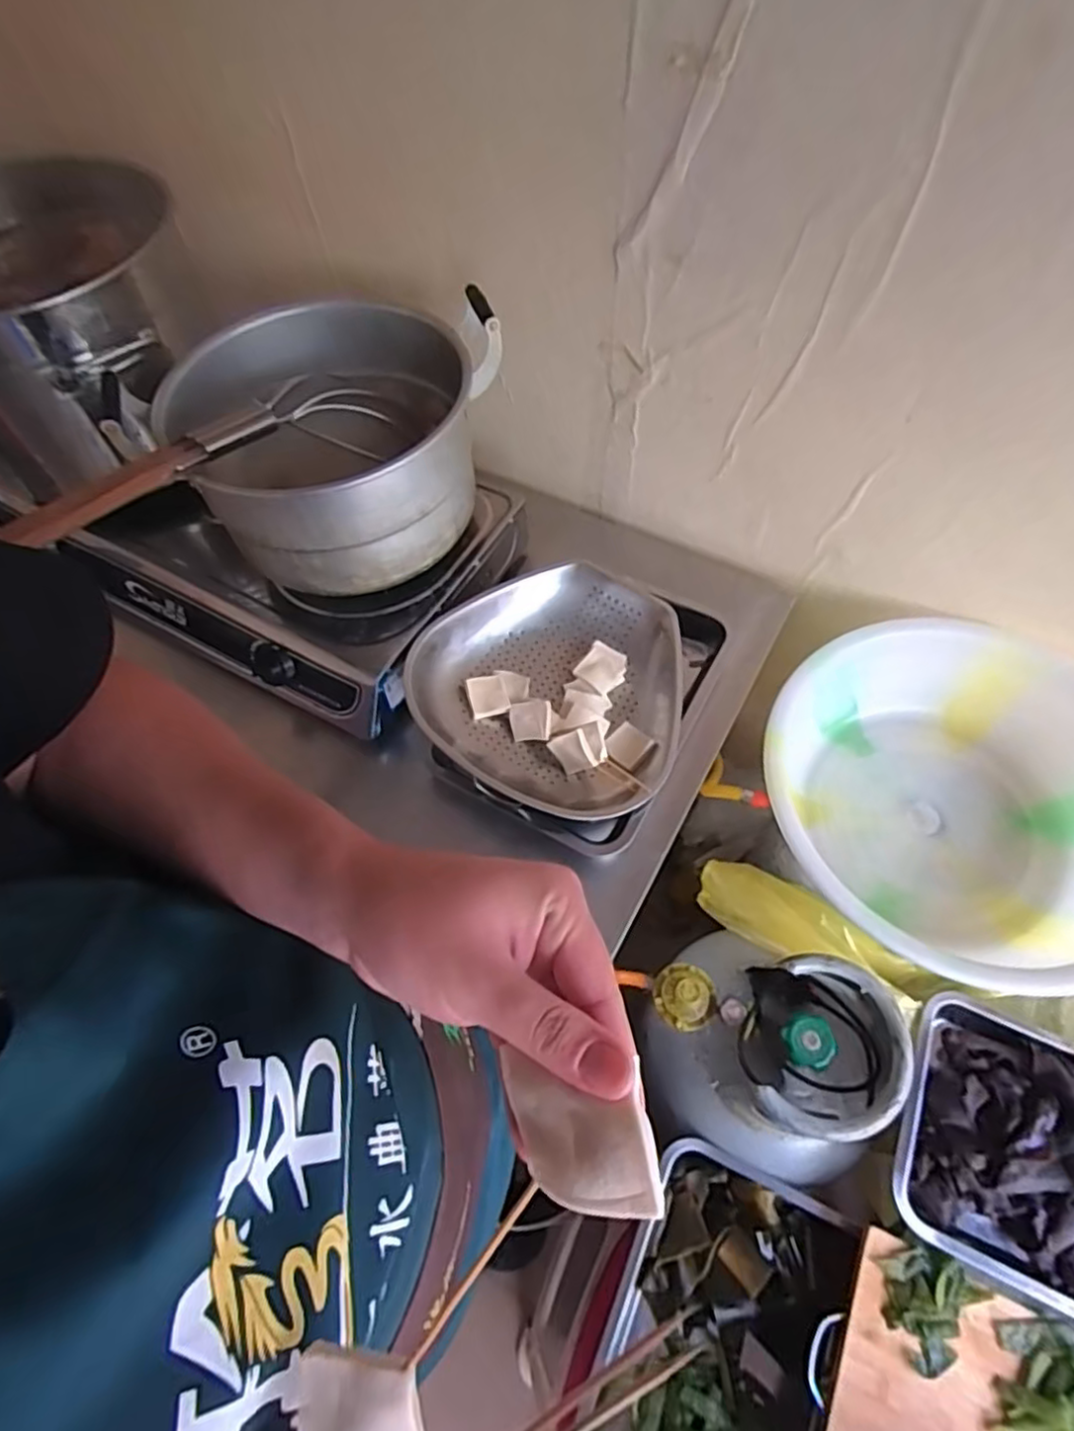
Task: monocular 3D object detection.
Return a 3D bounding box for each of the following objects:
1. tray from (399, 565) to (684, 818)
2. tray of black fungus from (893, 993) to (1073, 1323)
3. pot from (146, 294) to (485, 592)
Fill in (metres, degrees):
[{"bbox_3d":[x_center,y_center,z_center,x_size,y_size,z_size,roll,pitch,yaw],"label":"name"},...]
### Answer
[{"bbox_3d":[0.030,-0.053,0.796,0.301,0.080,0.310,22,65,14],"label":"tray"},{"bbox_3d":[0.595,0.498,0.727,0.372,0.076,0.270,22,65,14],"label":"tray of black fungus"},{"bbox_3d":[-0.224,-0.297,0.738,0.302,0.151,0.301,-1,61,3],"label":"pot"}]

